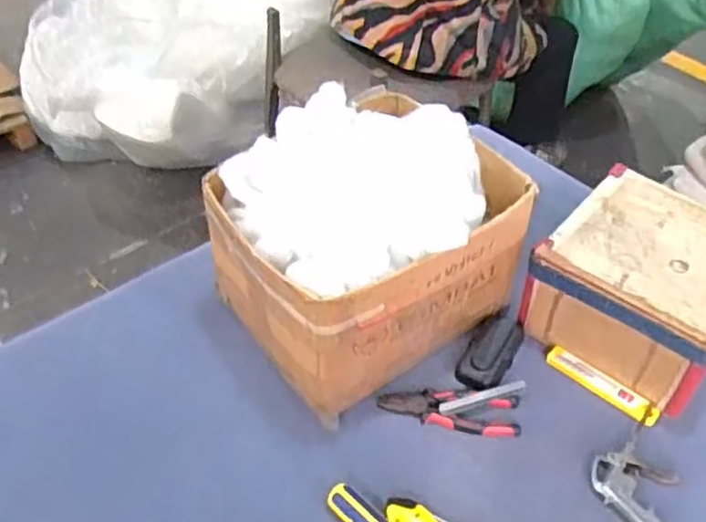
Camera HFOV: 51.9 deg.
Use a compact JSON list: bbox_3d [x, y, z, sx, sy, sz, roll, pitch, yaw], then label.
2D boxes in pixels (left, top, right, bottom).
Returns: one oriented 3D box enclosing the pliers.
[{"bbox_3d":[0.108,0.165,0.812,0.153,0.012,0.054,8,44,7],"label":"pliers"}]

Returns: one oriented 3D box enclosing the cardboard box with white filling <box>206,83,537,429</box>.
[{"bbox_3d":[0.010,-0.030,0.838,0.302,0.217,0.267,-30,55,-26],"label":"cardboard box with white filling"}]

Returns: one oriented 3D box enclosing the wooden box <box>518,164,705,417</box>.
[{"bbox_3d":[0.348,0.027,0.863,0.211,0.124,0.222,31,51,27],"label":"wooden box"}]

